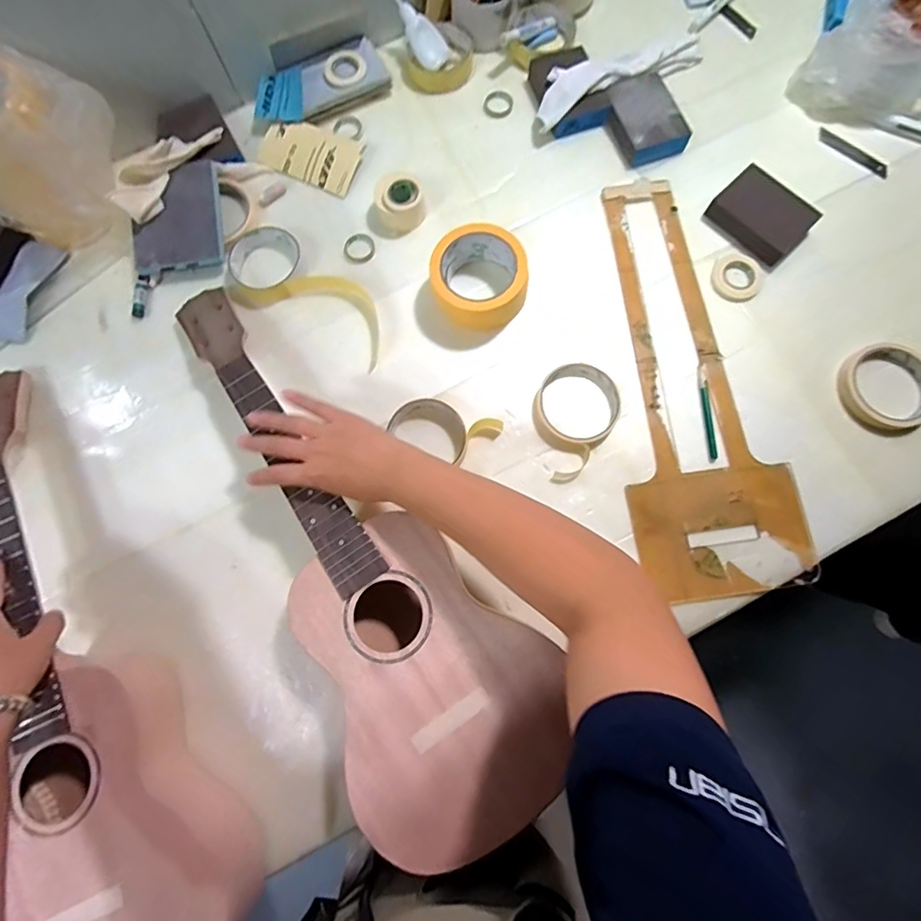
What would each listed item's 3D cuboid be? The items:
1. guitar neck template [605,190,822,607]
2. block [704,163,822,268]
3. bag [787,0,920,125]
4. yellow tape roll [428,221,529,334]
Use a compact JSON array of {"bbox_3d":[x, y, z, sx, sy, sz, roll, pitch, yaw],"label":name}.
[{"bbox_3d":[0.235,-0.091,0.524,0.163,0.009,0.450,-8,79,0],"label":"guitar neck template"},{"bbox_3d":[0.334,-0.271,0.552,0.098,0.024,0.068,41,83,8],"label":"block"},{"bbox_3d":[0.485,-0.453,0.554,0.160,0.084,0.126,30,81,7],"label":"bag"},{"bbox_3d":[0.019,-0.193,0.527,0.098,0.054,0.093,0,79,1],"label":"yellow tape roll"}]

